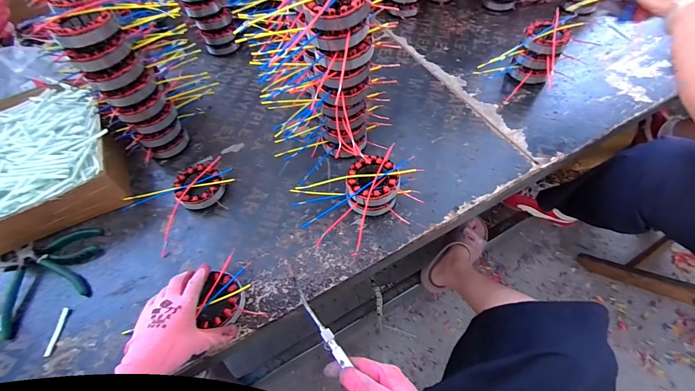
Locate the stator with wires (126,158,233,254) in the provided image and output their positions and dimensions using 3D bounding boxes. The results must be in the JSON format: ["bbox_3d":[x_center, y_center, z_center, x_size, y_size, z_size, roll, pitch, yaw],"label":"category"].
[{"bbox_3d":[-0.299,0.001,0.591,0.182,0.037,0.140,-39,64,-19],"label":"stator with wires"}]

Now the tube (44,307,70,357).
[{"bbox_3d":[-0.439,0.205,0.484,0.009,0.007,0.068,-5,58,1],"label":"tube"}]

